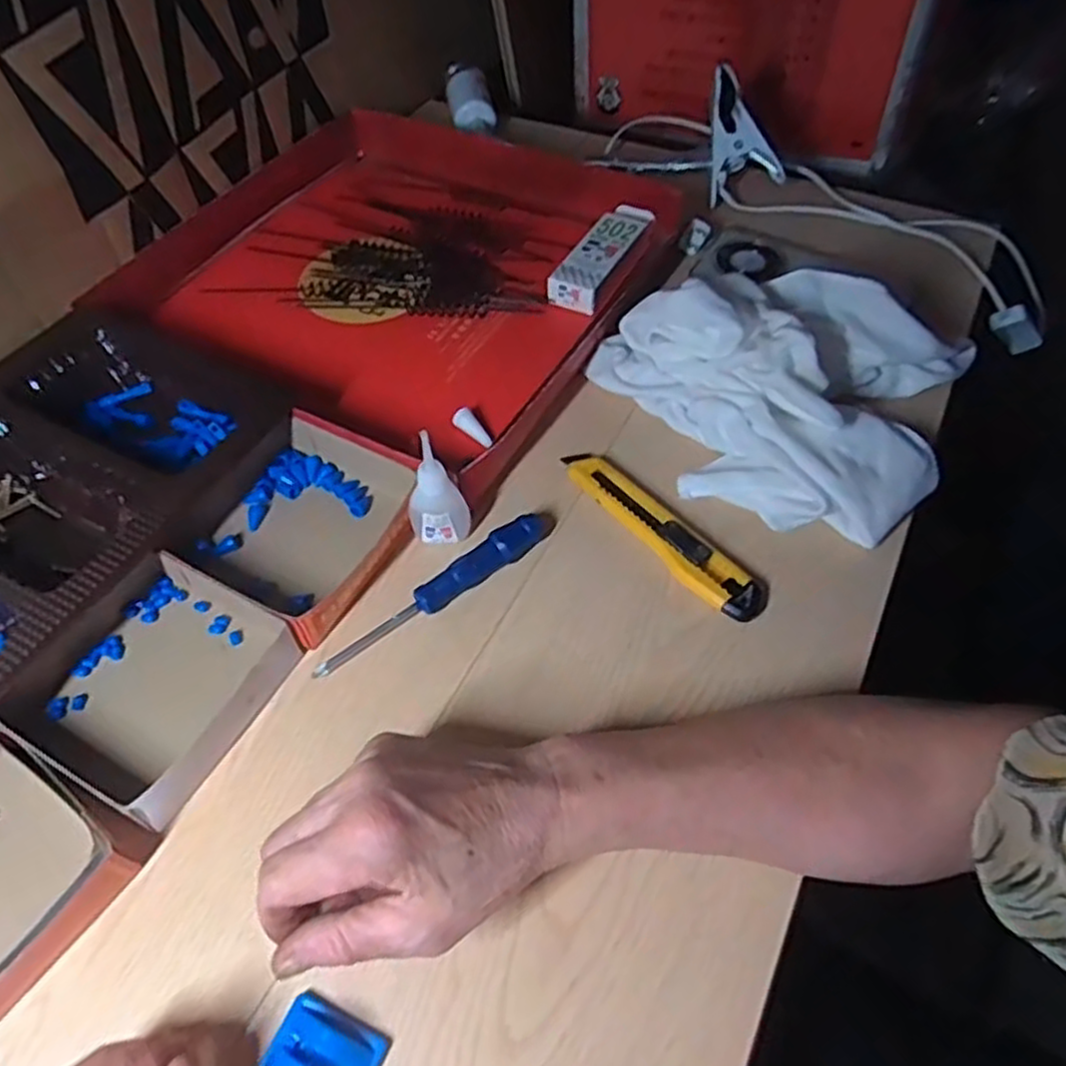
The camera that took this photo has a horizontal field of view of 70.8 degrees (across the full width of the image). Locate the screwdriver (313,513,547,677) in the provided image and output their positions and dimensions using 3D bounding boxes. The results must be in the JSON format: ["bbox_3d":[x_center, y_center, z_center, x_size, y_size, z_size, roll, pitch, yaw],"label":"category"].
[{"bbox_3d":[-0.054,0.037,0.441,0.157,0.018,0.021,-36,62,-21],"label":"screwdriver"}]

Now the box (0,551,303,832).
[{"bbox_3d":[-0.203,0.075,0.405,0.123,0.028,0.121,24,60,17],"label":"box"}]

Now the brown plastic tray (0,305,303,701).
[{"bbox_3d":[-0.309,-0.024,0.463,0.210,0.040,0.316,25,60,17],"label":"brown plastic tray"}]

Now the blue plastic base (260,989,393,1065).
[{"bbox_3d":[-0.087,0.218,0.312,0.045,0.013,0.036,21,59,15],"label":"blue plastic base"}]

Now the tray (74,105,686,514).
[{"bbox_3d":[-0.096,-0.223,0.610,0.364,0.043,0.378,27,60,18],"label":"tray"}]

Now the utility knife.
[{"bbox_3d":[0.079,-0.002,0.468,0.031,0.012,0.152,-36,62,-21],"label":"utility knife"}]

